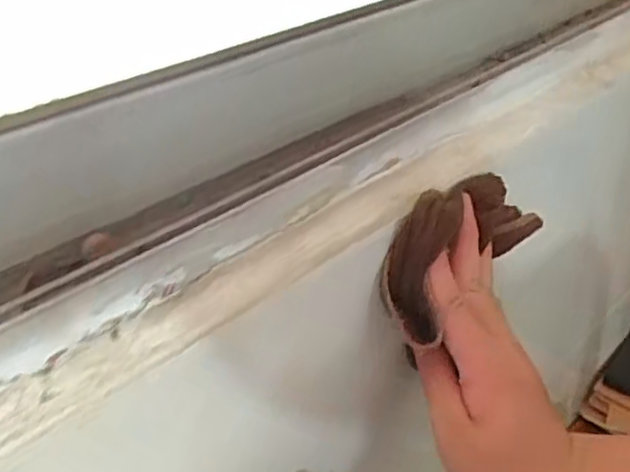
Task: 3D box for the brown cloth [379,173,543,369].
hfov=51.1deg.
[{"bbox_3d":[0.087,0.002,0.387,0.128,0.067,0.032,-30,42,-31],"label":"brown cloth"}]

